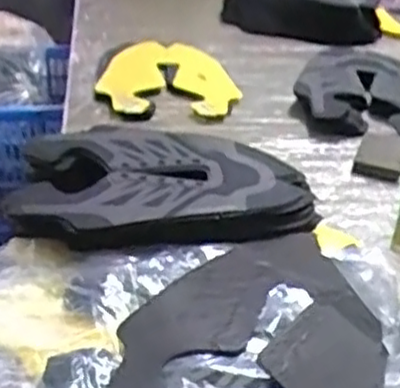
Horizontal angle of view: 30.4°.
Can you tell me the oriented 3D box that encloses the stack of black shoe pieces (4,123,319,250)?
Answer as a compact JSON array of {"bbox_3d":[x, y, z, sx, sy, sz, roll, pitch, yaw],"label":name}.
[{"bbox_3d":[-0.042,-0.014,0.807,0.313,0.050,0.212,-4,29,-11],"label":"stack of black shoe pieces"}]

